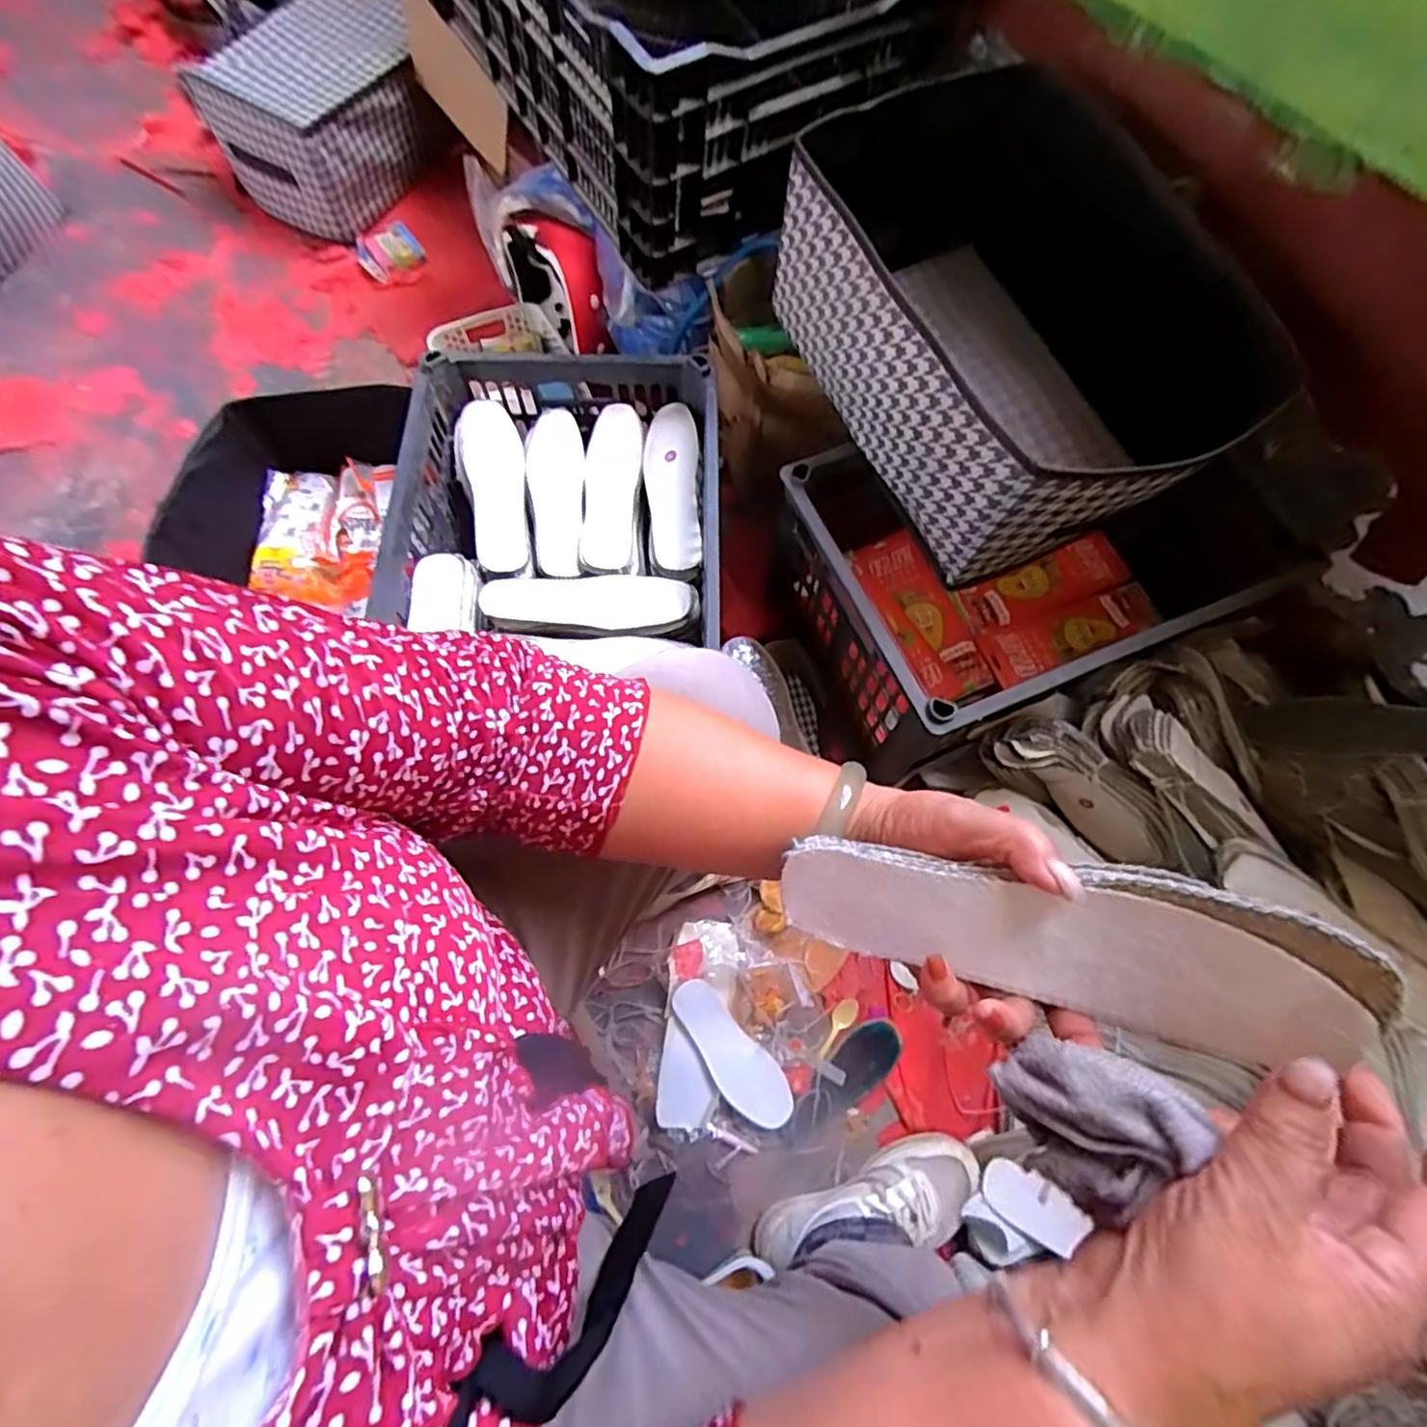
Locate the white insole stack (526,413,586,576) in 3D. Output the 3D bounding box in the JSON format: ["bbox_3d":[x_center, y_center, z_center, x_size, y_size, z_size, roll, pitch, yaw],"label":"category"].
[{"bbox_3d":[-0.185,-0.262,0.791,0.067,0.031,0.228,-10,70,-1],"label":"white insole stack"}]

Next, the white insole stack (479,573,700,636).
[{"bbox_3d":[-0.138,-0.120,0.743,0.234,0.026,0.074,-4,70,1],"label":"white insole stack"}]

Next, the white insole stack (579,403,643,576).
[{"bbox_3d":[-0.122,-0.267,0.803,0.072,0.044,0.231,-1,70,2],"label":"white insole stack"}]

